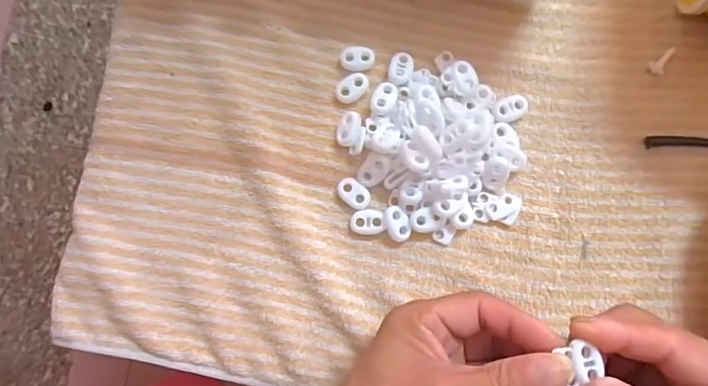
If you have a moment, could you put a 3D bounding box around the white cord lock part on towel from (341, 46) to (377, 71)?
[{"bbox_3d":[0.002,-0.086,0.314,0.022,0.007,0.014,6,82,4],"label":"white cord lock part on towel"}]

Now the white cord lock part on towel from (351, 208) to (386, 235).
[{"bbox_3d":[0.009,0.018,0.301,0.021,0.006,0.016,4,82,4],"label":"white cord lock part on towel"}]

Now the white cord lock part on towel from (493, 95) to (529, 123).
[{"bbox_3d":[0.098,-0.052,0.305,0.022,0.007,0.014,-21,81,0],"label":"white cord lock part on towel"}]

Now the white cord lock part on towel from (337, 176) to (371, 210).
[{"bbox_3d":[0.000,0.001,0.304,0.022,0.005,0.014,36,85,7],"label":"white cord lock part on towel"}]

